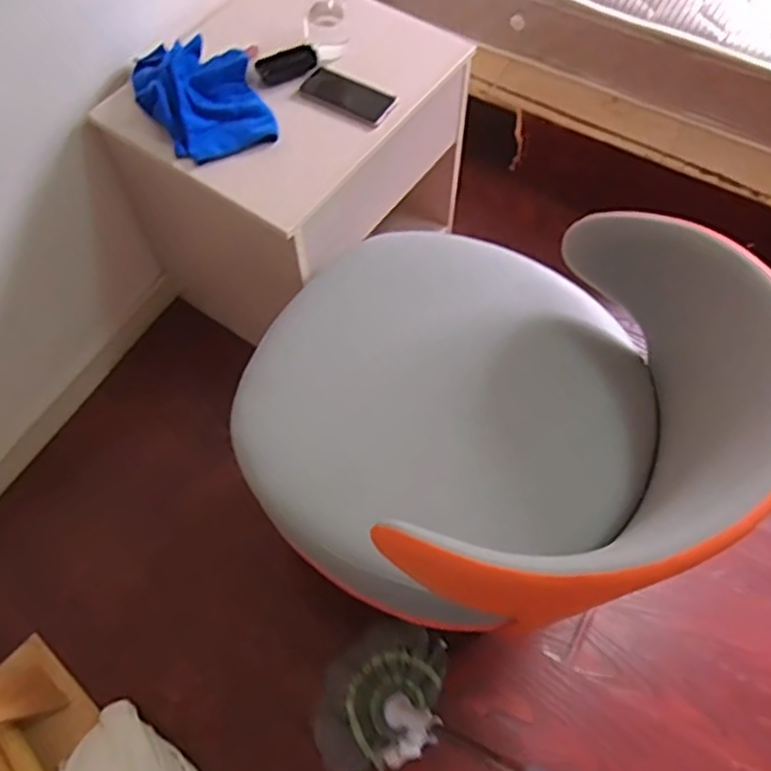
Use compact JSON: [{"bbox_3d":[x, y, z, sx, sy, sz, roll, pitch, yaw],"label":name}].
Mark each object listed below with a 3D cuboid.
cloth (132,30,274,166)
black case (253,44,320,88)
[{"bbox_3d":[-0.309,-0.486,1.166,0.204,0.065,0.240,-20,64,-10],"label":"cloth"},{"bbox_3d":[-0.176,-0.568,1.234,0.106,0.027,0.053,-22,64,-11],"label":"black case"}]

